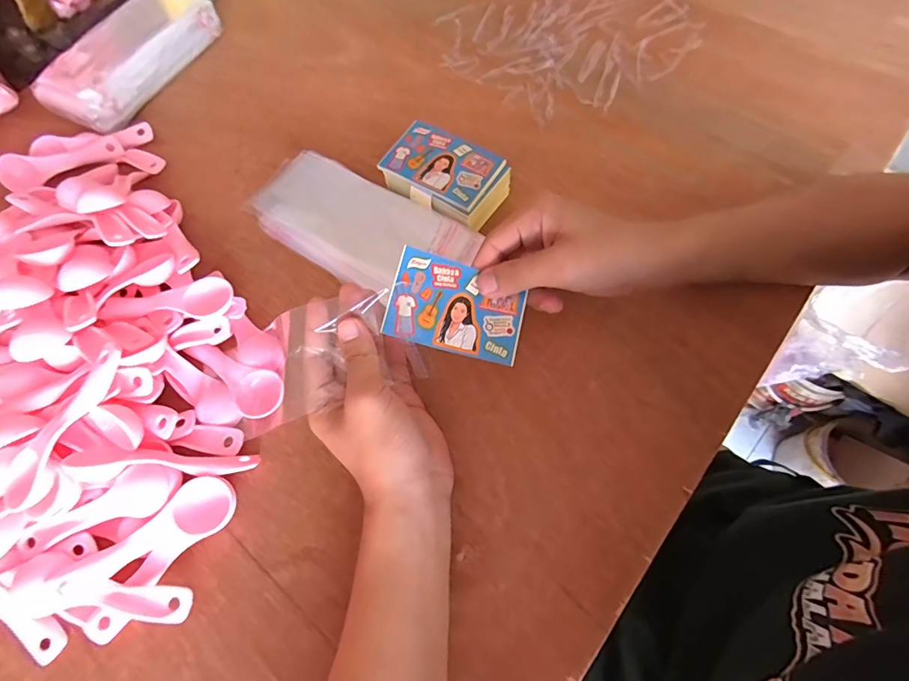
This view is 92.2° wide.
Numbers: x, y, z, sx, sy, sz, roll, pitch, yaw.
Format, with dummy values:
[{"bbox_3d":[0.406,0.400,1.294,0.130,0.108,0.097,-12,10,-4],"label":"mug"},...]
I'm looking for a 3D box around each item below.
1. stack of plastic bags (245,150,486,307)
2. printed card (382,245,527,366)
[{"bbox_3d":[-0.084,-0.097,0.377,0.195,0.022,0.088,32,72,16],"label":"stack of plastic bags"},{"bbox_3d":[0.002,-0.022,0.294,0.089,0.008,0.058,15,84,-9],"label":"printed card"}]

